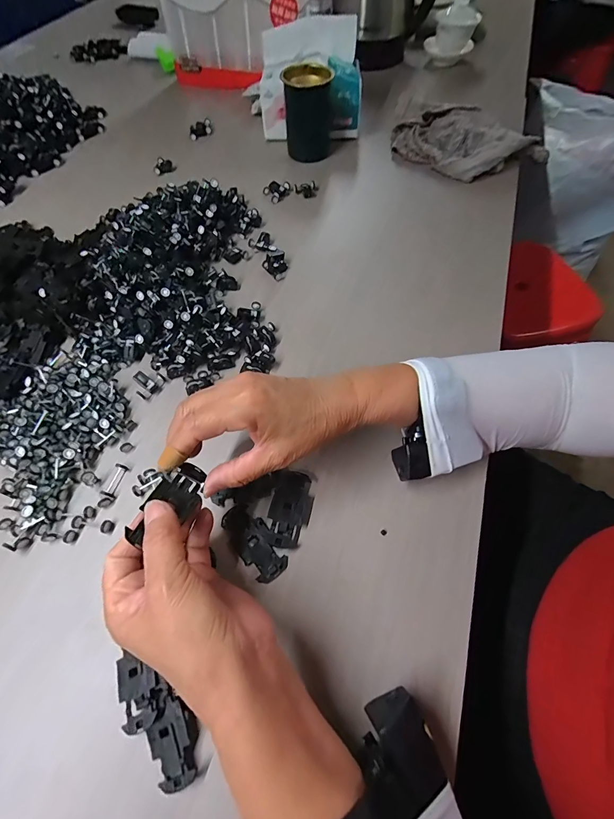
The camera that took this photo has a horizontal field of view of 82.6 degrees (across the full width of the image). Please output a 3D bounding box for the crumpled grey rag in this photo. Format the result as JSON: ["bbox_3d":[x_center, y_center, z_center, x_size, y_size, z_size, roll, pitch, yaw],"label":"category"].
[{"bbox_3d":[0.251,-0.407,0.540,0.246,0.057,0.117,16,64,9],"label":"crumpled grey rag"}]

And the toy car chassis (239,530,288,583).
[{"bbox_3d":[-0.040,0.121,0.287,0.044,0.004,0.026,31,67,16],"label":"toy car chassis"}]

